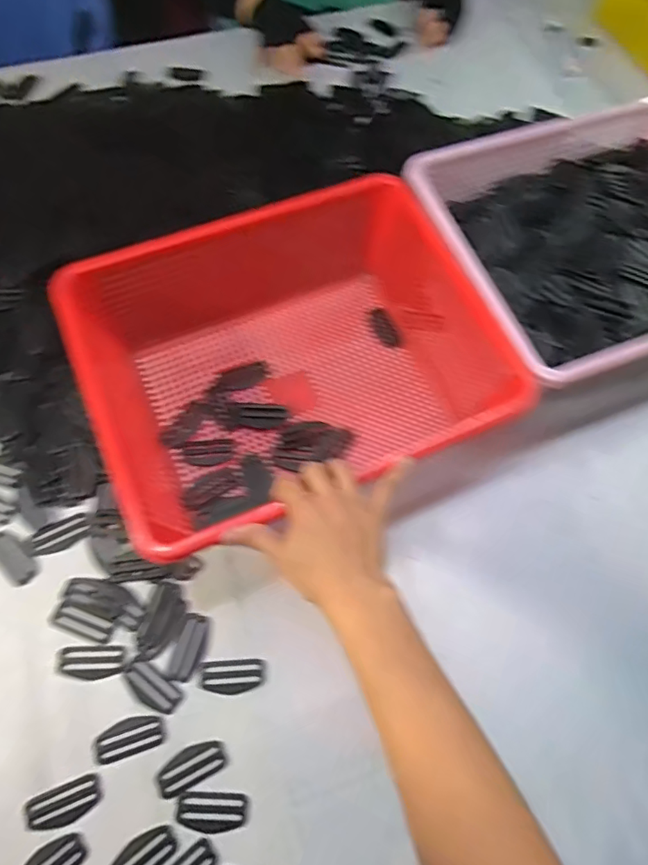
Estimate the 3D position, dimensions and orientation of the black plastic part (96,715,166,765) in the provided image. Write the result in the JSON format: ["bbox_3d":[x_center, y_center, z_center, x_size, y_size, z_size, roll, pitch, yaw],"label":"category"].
[{"bbox_3d":[-0.170,0.267,0.457,0.057,0.004,0.029,-17,68,-10],"label":"black plastic part"}]

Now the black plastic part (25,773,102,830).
[{"bbox_3d":[-0.216,0.309,0.435,0.057,0.007,0.029,-21,69,-12],"label":"black plastic part"}]

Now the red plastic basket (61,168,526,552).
[{"bbox_3d":[-0.035,-0.073,0.550,0.365,0.143,0.303,-24,69,-13],"label":"red plastic basket"}]

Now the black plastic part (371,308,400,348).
[{"bbox_3d":[0.075,-0.130,0.647,0.024,0.004,0.059,-17,68,-10],"label":"black plastic part"}]

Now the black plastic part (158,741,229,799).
[{"bbox_3d":[-0.114,0.289,0.451,0.058,0.004,0.028,-26,70,-14],"label":"black plastic part"}]

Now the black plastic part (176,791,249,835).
[{"bbox_3d":[-0.094,0.320,0.439,0.057,0.006,0.029,3,66,-2],"label":"black plastic part"}]

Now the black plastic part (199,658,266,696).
[{"bbox_3d":[-0.084,0.226,0.484,0.058,0.006,0.028,-3,66,-5],"label":"black plastic part"}]

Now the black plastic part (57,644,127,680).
[{"bbox_3d":[-0.213,0.210,0.478,0.059,0.004,0.029,0,66,-3],"label":"black plastic part"}]

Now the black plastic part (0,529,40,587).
[{"bbox_3d":[-0.306,0.122,0.511,0.030,0.005,0.062,-41,74,-19],"label":"black plastic part"}]

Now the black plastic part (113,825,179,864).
[{"bbox_3d":[-0.149,0.347,0.424,0.059,0.004,0.028,-34,72,-16],"label":"black plastic part"}]

